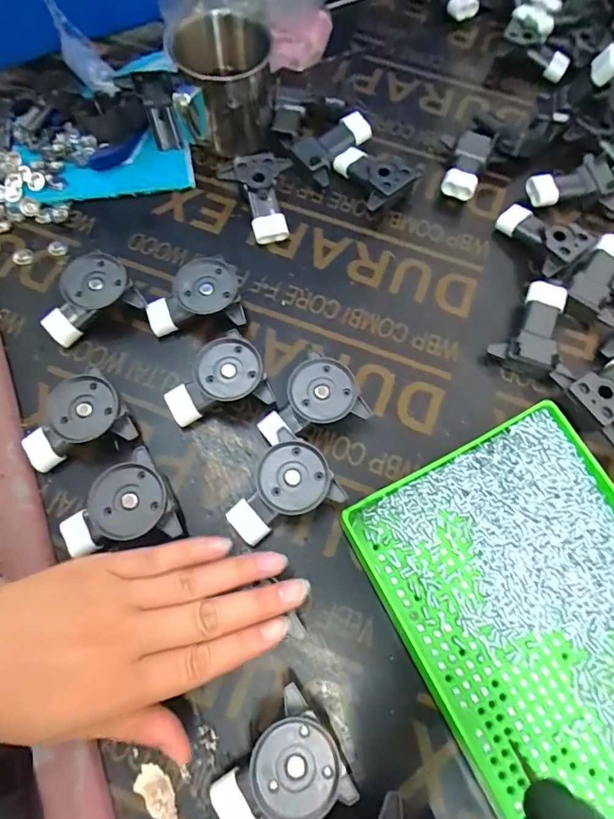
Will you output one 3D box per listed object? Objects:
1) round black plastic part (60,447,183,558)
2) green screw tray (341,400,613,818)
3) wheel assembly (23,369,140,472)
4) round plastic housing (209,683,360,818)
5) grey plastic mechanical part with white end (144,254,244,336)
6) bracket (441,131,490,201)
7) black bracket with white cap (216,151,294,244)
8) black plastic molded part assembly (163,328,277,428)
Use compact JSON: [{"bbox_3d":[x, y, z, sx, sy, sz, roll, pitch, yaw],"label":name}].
[{"bbox_3d":[-0.112,0.063,0.267,0.066,0.029,0.052,-30,73,-12],"label":"round black plastic part"},{"bbox_3d":[0.144,0.132,0.244,0.153,0.034,0.243,-26,73,-10],"label":"green screw tray"},{"bbox_3d":[-0.146,0.008,0.285,0.064,0.030,0.042,-20,72,-8],"label":"wheel assembly"},{"bbox_3d":[-0.017,0.181,0.228,0.066,0.028,0.050,-25,73,-10],"label":"round plastic housing"},{"bbox_3d":[-0.079,-0.077,0.318,0.065,0.028,0.048,-11,71,-5],"label":"grey plastic mechanical part with white end"},{"bbox_3d":[0.129,-0.200,0.374,0.036,0.022,0.070,11,70,3],"label":"bracket"},{"bbox_3d":[-0.034,-0.166,0.355,0.052,0.021,0.073,-16,83,-6],"label":"black bracket with white cap"},{"bbox_3d":[-0.060,-0.018,0.297,0.066,0.029,0.045,-18,71,-8],"label":"black plastic molded part assembly"}]

